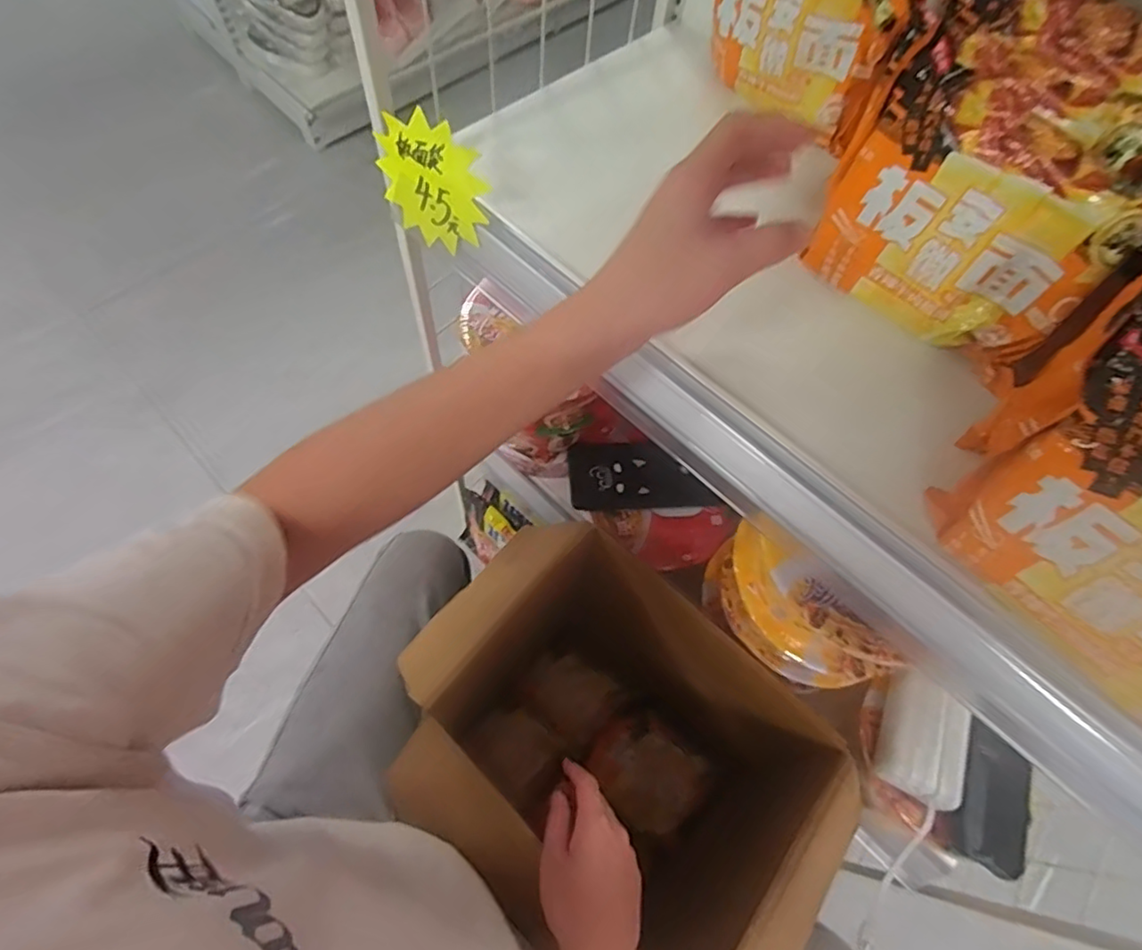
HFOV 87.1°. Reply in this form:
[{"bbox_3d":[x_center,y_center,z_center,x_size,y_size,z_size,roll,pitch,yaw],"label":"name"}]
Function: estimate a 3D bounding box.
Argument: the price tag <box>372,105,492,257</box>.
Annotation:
[{"bbox_3d":[-0.099,-0.204,0.420,0.099,0.074,0.009,38,45,15],"label":"price tag"}]

